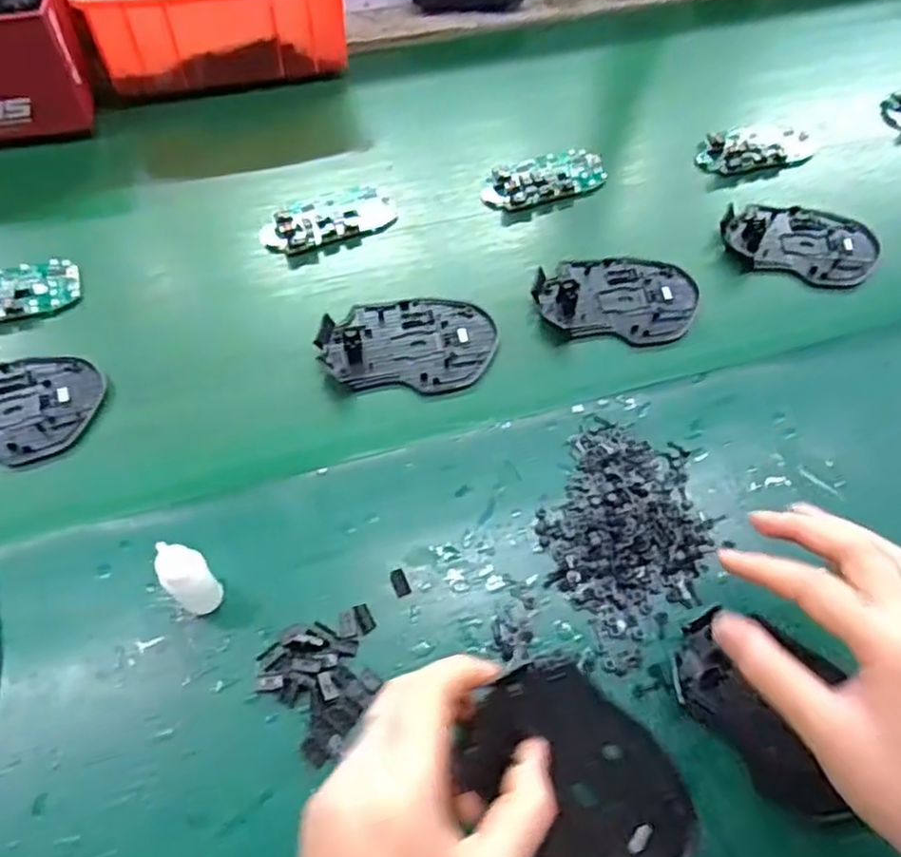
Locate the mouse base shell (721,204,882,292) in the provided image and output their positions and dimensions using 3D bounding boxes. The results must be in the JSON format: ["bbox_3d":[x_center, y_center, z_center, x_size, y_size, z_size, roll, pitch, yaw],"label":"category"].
[{"bbox_3d":[0.262,-0.139,0.529,0.111,0.014,0.072,13,61,3],"label":"mouse base shell"}]

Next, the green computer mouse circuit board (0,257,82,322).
[{"bbox_3d":[-0.303,-0.089,0.473,0.104,0.012,0.044,-19,64,-14],"label":"green computer mouse circuit board"}]

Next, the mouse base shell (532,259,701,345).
[{"bbox_3d":[0.115,-0.090,0.493,0.111,0.014,0.070,5,61,-1],"label":"mouse base shell"}]

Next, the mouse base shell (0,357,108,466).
[{"bbox_3d":[-0.273,-0.012,0.431,0.114,0.012,0.073,-7,62,-8],"label":"mouse base shell"}]

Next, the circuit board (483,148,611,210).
[{"bbox_3d":[0.073,-0.193,0.552,0.098,0.017,0.043,-20,64,-14],"label":"circuit board"}]

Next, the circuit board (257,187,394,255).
[{"bbox_3d":[-0.090,-0.155,0.523,0.100,0.010,0.048,-20,64,-14],"label":"circuit board"}]

